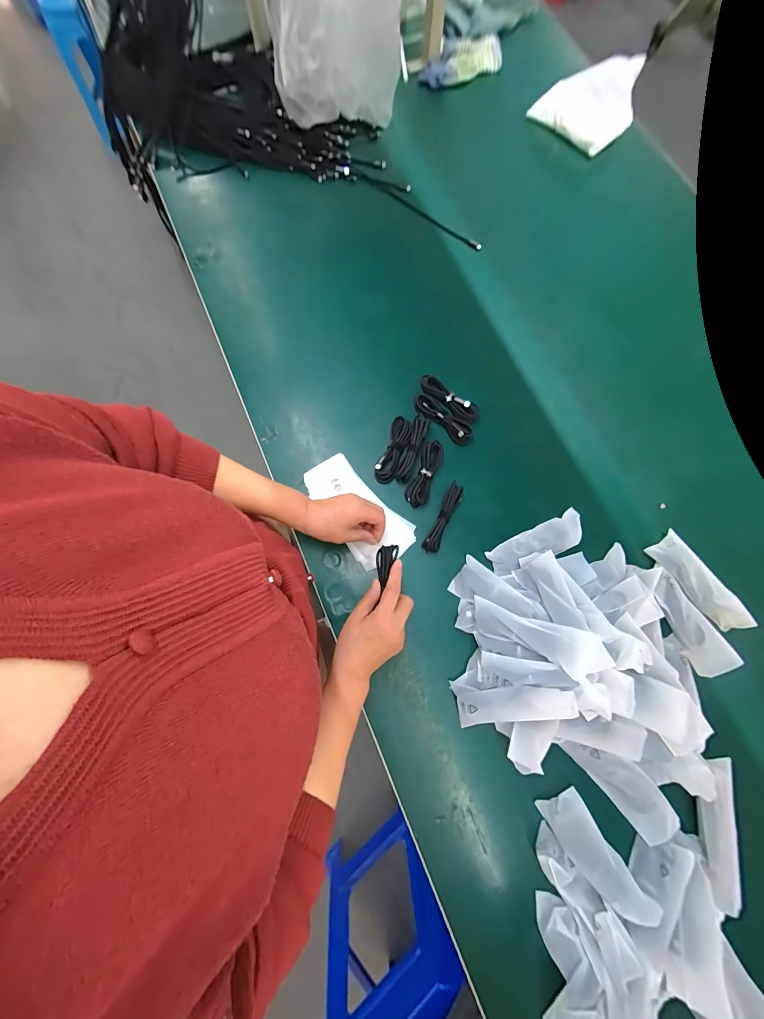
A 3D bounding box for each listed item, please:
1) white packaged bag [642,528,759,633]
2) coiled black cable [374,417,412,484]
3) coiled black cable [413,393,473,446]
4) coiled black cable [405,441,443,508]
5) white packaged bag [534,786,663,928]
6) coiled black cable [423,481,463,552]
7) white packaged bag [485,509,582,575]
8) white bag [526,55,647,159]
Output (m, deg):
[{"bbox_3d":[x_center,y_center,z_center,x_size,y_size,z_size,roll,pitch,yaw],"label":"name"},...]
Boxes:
[{"bbox_3d":[0.461,0.107,0.513,0.052,0.037,0.149,-29,79,-7],"label":"white packaged bag"},{"bbox_3d":[0.020,-0.097,0.566,0.034,0.015,0.114,20,78,4],"label":"coiled black cable"},{"bbox_3d":[0.101,-0.148,0.578,0.108,0.023,0.035,36,79,8],"label":"coiled black cable"},{"bbox_3d":[0.068,-0.057,0.555,0.033,0.017,0.106,21,78,5],"label":"coiled black cable"},{"bbox_3d":[0.264,0.427,0.431,0.055,0.035,0.145,-33,79,-7],"label":"white packaged bag"},{"bbox_3d":[0.096,0.013,0.540,0.026,0.024,0.112,26,78,6],"label":"coiled black cable"},{"bbox_3d":[0.235,0.053,0.531,0.147,0.016,0.051,-22,78,-5],"label":"white packaged bag"},{"bbox_3d":[0.427,-0.843,0.718,0.185,0.021,0.151,32,108,2],"label":"white bag"}]

